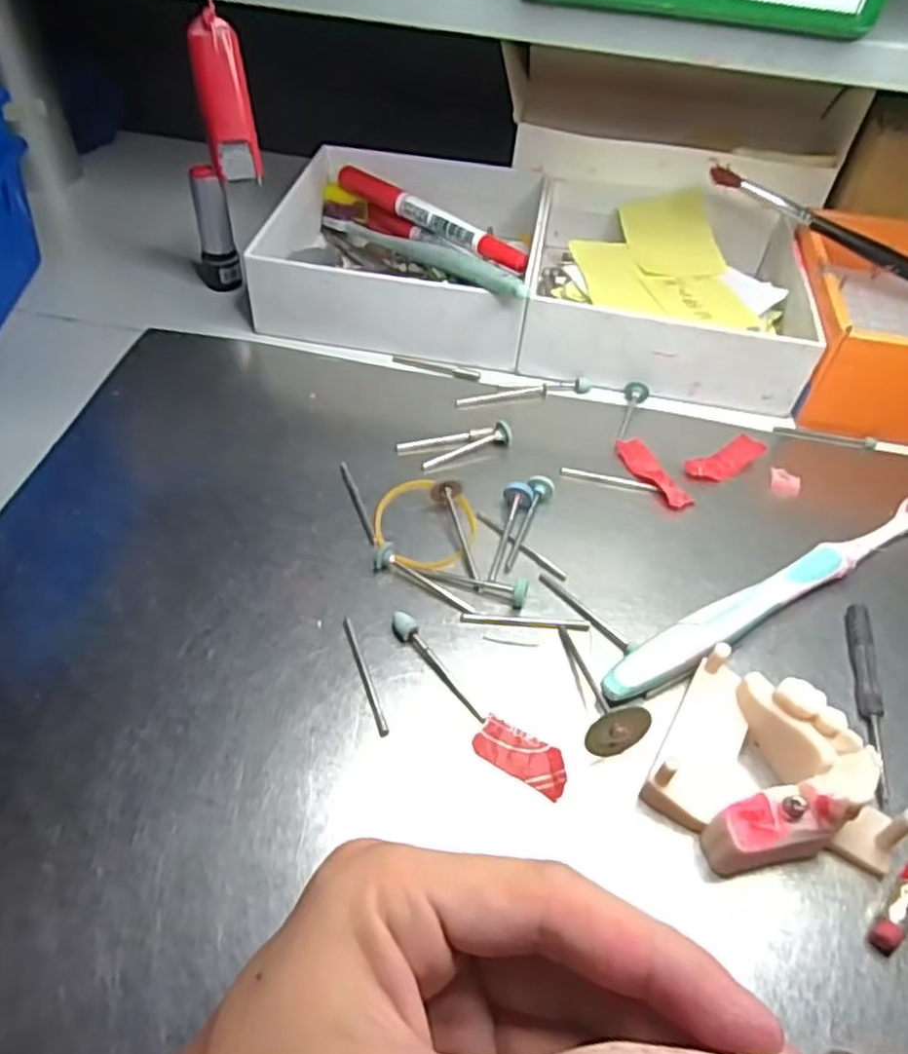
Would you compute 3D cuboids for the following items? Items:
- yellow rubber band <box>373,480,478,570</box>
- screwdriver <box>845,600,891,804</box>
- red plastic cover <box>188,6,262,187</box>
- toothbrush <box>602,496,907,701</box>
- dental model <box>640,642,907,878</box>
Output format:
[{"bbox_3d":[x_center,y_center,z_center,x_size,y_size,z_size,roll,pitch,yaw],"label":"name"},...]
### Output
[{"bbox_3d":[-0.011,-0.003,0.279,0.039,0.005,0.045,3,49,2],"label":"yellow rubber band"},{"bbox_3d":[0.136,0.055,0.240,0.009,0.009,0.069,13,49,7],"label":"screwdriver"},{"bbox_3d":[-0.072,-0.135,0.232,0.015,0.046,0.005,-11,28,-11],"label":"red plastic cover"},{"bbox_3d":[0.126,0.018,0.264,0.182,0.017,0.015,-23,54,-23],"label":"toothbrush"},{"bbox_3d":[0.089,0.072,0.206,0.067,0.030,0.050,38,56,26],"label":"dental model"}]

